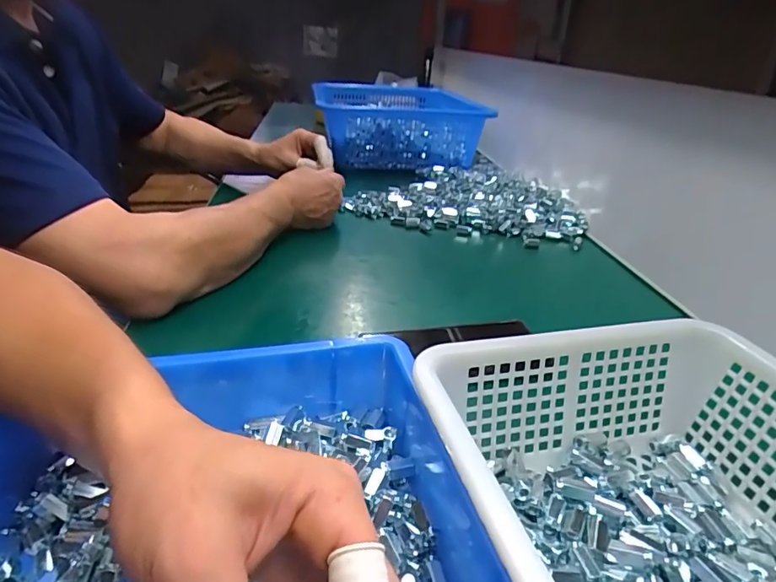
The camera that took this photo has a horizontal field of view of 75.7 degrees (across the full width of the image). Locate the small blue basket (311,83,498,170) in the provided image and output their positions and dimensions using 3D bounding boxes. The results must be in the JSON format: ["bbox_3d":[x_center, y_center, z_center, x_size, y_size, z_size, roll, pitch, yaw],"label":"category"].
[{"bbox_3d":[0.012,-0.399,1.178,0.341,0.116,0.445,0,28,-6],"label":"small blue basket"}]

